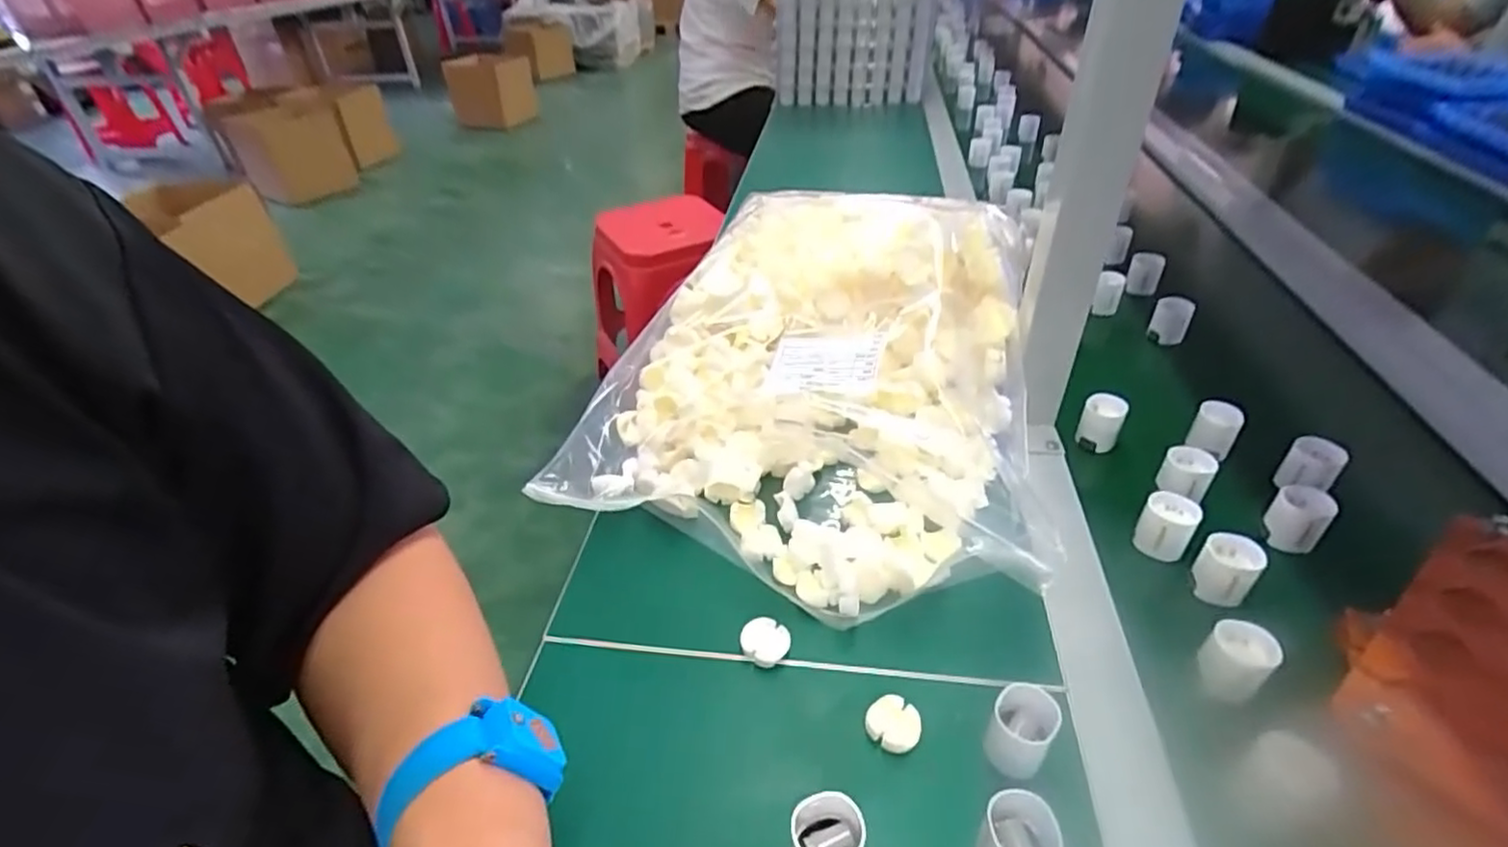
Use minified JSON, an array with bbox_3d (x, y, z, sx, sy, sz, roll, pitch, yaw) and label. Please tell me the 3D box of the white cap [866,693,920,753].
[{"bbox_3d":[0.072,0.155,0.351,0.026,0.010,0.024,-4,37,3],"label":"white cap"}]

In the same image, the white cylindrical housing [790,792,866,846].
[{"bbox_3d":[0.032,0.183,0.295,0.031,0.035,0.028,-1,37,7],"label":"white cylindrical housing"}]

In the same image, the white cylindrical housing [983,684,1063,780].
[{"bbox_3d":[0.131,0.152,0.333,0.028,0.037,0.033,19,43,30],"label":"white cylindrical housing"}]

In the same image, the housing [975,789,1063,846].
[{"bbox_3d":[0.113,0.181,0.292,0.030,0.031,0.032,-4,37,3],"label":"housing"}]

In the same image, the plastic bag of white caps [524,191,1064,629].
[{"bbox_3d":[0.055,-0.049,0.519,0.294,0.126,0.382,6,38,16],"label":"plastic bag of white caps"}]

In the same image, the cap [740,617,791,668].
[{"bbox_3d":[0.006,0.127,0.388,0.024,0.015,0.027,-30,43,-29],"label":"cap"}]

